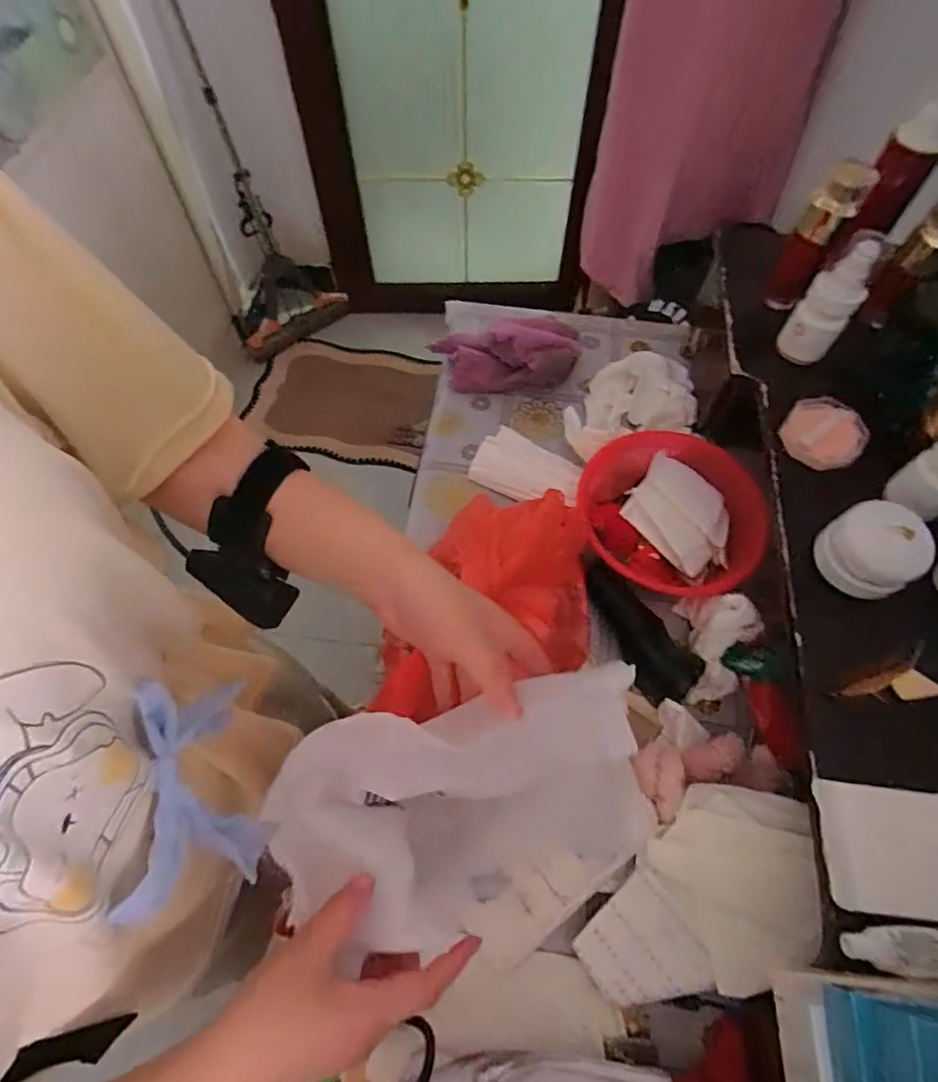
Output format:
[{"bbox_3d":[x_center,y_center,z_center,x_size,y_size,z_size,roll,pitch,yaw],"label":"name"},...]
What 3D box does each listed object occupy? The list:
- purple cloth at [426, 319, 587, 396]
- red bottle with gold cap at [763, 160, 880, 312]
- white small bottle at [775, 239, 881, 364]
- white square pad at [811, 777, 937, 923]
[{"bbox_3d":[0.038,-0.213,0.648,0.174,0.083,0.041,4,40,27],"label":"purple cloth"},{"bbox_3d":[0.305,-0.269,0.494,0.037,0.121,0.032,32,66,15],"label":"red bottle with gold cap"},{"bbox_3d":[0.300,-0.196,0.472,0.042,0.097,0.034,31,66,14],"label":"white small bottle"},{"bbox_3d":[0.258,0.185,0.335,0.088,0.005,0.069,6,63,2],"label":"white square pad"}]

